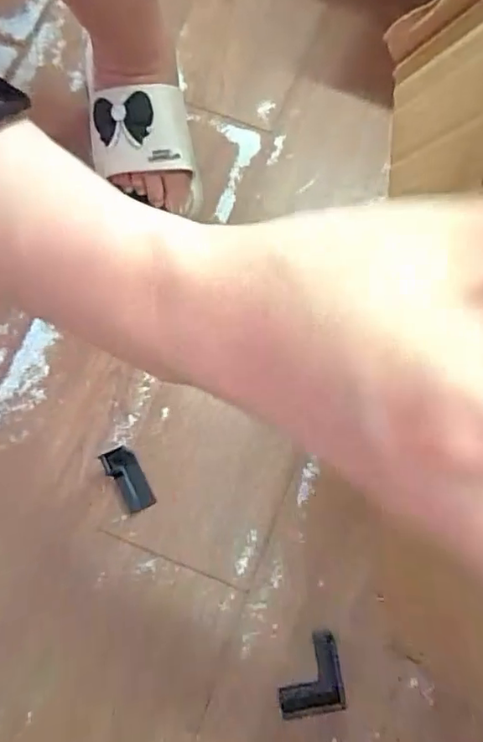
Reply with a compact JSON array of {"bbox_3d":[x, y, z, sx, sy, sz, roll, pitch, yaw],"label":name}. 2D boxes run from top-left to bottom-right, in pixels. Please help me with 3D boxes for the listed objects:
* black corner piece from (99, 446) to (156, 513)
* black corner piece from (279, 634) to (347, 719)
[{"bbox_3d":[-0.108,0.101,0.505,0.030,0.025,0.064,-28,78,-8],"label":"black corner piece"},{"bbox_3d":[0.058,0.263,0.463,0.052,0.025,0.063,-5,75,-2],"label":"black corner piece"}]

